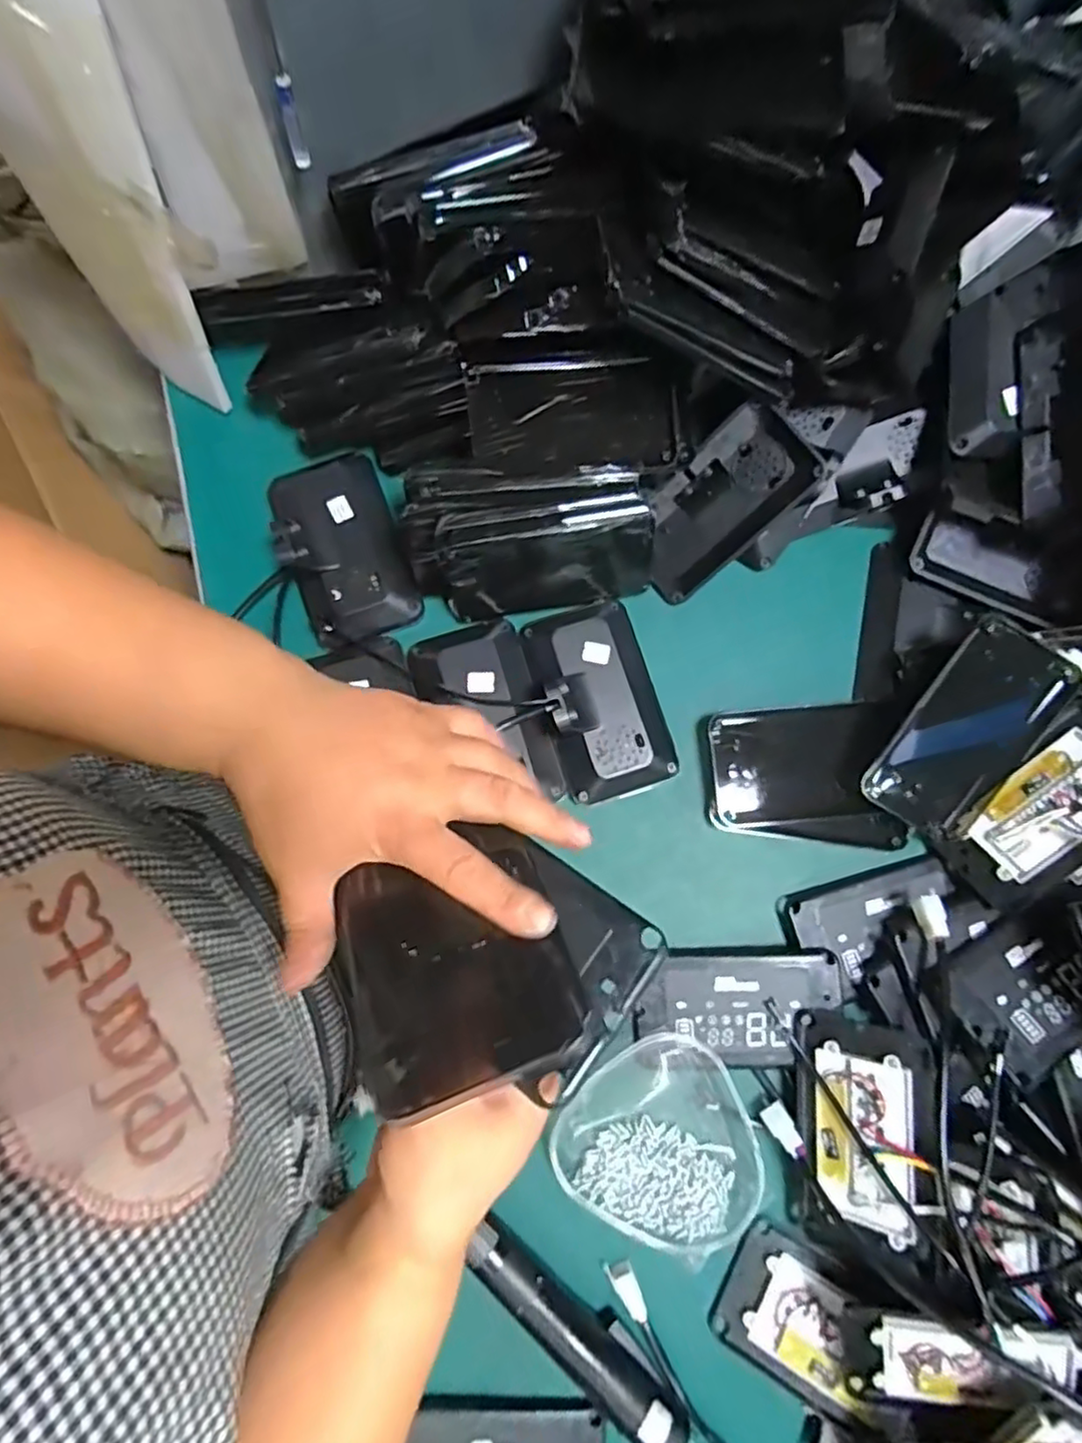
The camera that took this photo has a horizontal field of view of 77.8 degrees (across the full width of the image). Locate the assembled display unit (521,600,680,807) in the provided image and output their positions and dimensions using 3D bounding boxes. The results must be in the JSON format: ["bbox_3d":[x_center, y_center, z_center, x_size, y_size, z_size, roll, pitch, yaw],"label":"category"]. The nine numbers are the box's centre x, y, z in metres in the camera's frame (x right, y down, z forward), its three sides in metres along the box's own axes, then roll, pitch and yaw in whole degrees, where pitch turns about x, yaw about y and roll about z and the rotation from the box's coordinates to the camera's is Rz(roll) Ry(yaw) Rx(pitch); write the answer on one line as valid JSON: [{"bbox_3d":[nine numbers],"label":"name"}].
[{"bbox_3d":[0.048,-0.019,0.533,0.095,0.046,0.155,-17,80,-4],"label":"assembled display unit"}]

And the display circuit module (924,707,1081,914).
[{"bbox_3d":[0.380,0.068,0.500,0.156,0.017,0.078,-48,50,16],"label":"display circuit module"}]

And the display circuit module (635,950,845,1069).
[{"bbox_3d":[0.150,0.218,0.508,0.149,0.016,0.080,-1,79,-1],"label":"display circuit module"}]

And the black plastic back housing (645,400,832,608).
[{"bbox_3d":[0.147,-0.180,0.558,0.156,0.025,0.084,-41,85,23],"label":"black plastic back housing"}]

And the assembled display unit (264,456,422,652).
[{"bbox_3d":[-0.164,-0.145,0.551,0.092,0.037,0.157,-20,80,-5],"label":"assembled display unit"}]

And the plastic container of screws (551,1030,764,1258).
[{"bbox_3d":[0.092,0.307,0.484,0.141,0.029,0.137,0,79,-1],"label":"plastic container of screws"}]

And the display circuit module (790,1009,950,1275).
[{"bbox_3d":[0.224,0.290,0.475,0.095,0.027,0.151,-5,79,36],"label":"display circuit module"}]

